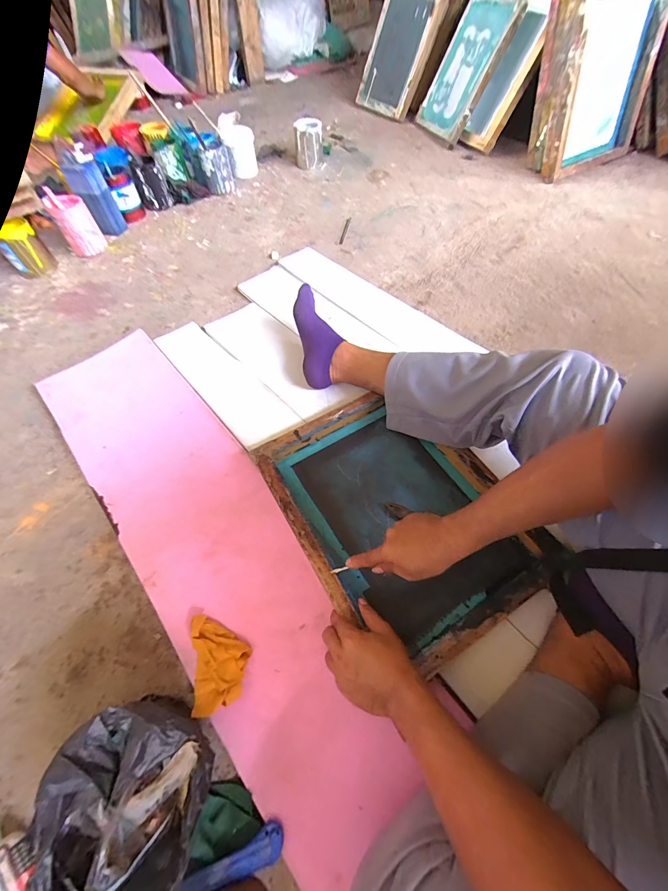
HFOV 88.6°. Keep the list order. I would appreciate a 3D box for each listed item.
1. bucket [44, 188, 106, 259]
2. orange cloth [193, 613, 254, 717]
[{"bbox_3d":[-0.775,-0.666,1.033,0.100,0.146,0.088,-31,65,-14],"label":"bucket"},{"bbox_3d":[-0.169,0.317,0.510,0.079,0.029,0.124,-10,62,-4],"label":"orange cloth"}]

